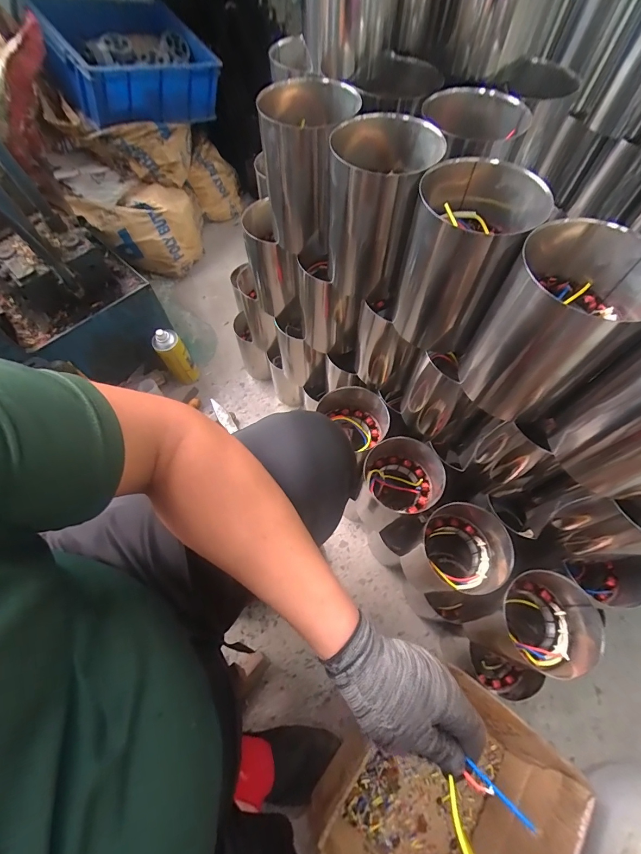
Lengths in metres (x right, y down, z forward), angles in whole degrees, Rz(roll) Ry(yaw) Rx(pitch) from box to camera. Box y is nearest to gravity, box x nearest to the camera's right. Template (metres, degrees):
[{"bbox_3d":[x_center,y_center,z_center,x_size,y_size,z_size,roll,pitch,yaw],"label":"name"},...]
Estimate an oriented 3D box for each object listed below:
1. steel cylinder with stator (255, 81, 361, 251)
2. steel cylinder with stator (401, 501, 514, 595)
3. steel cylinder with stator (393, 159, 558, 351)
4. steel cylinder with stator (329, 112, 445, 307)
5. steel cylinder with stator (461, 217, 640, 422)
[{"bbox_3d":[-0.014,-0.365,0.503,0.111,0.160,0.122,0,63,0],"label":"steel cylinder with stator"},{"bbox_3d":[0.225,0.211,0.612,0.141,0.134,0.119,-38,69,-17],"label":"steel cylinder with stator"},{"bbox_3d":[0.160,-0.191,0.423,0.118,0.172,0.115,16,64,8],"label":"steel cylinder with stator"},{"bbox_3d":[0.071,-0.277,0.470,0.120,0.177,0.112,18,65,9],"label":"steel cylinder with stator"},{"bbox_3d":[0.236,-0.100,0.379,0.116,0.173,0.108,39,70,18],"label":"steel cylinder with stator"}]

